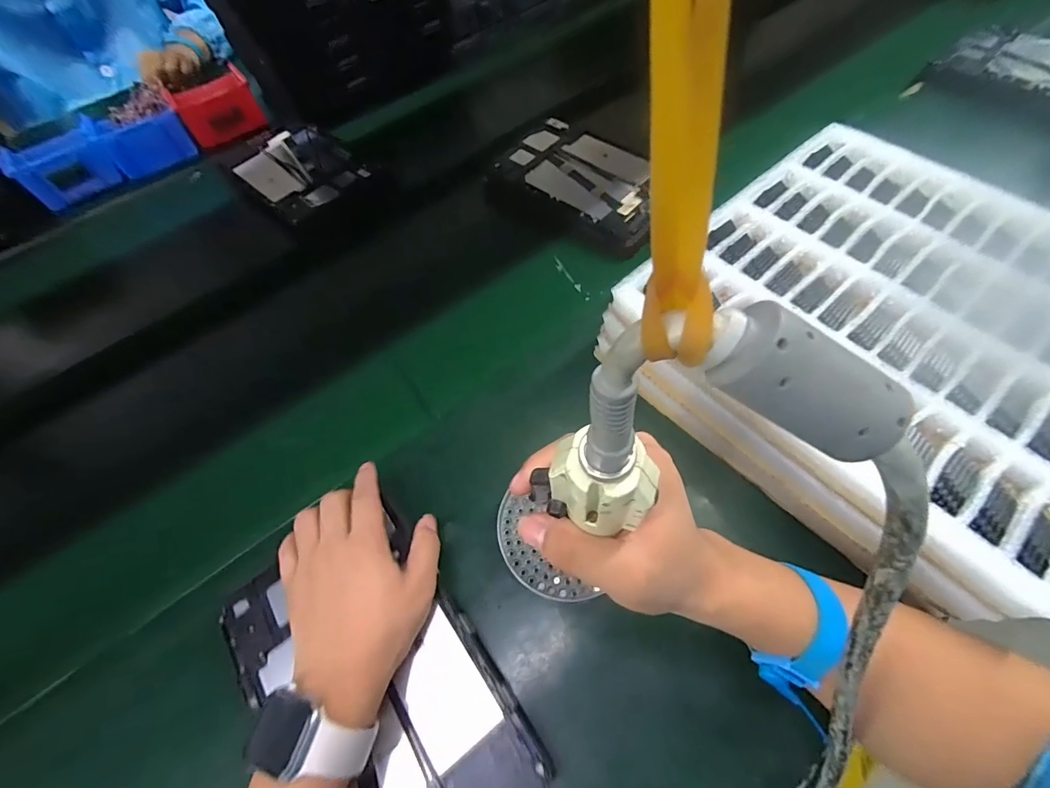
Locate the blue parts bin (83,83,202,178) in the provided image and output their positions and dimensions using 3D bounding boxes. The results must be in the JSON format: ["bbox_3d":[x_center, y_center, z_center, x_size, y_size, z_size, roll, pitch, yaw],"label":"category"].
[{"bbox_3d":[-0.612,-0.417,0.719,0.122,0.067,0.146,-37,64,-14],"label":"blue parts bin"}]

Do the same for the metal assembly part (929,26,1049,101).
[{"bbox_3d":[0.701,-0.433,0.602,0.150,0.026,0.231,-33,64,-14],"label":"metal assembly part"}]

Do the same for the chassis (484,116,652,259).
[{"bbox_3d":[0.078,-0.279,0.586,0.244,0.018,0.153,36,70,23],"label":"chassis"}]

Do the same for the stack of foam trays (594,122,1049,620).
[{"bbox_3d":[0.306,-0.060,0.399,0.342,0.091,0.348,-40,64,-15],"label":"stack of foam trays"}]

